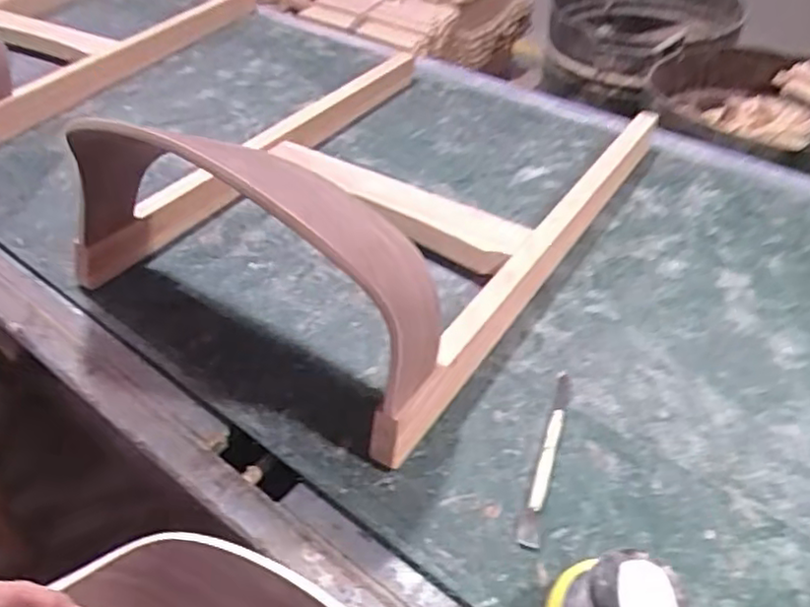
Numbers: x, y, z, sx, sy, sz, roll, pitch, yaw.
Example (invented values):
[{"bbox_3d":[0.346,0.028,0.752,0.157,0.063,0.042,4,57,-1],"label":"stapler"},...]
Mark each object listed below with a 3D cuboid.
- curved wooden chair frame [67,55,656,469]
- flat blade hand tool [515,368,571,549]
[{"bbox_3d":[-0.033,-0.247,0.896,0.560,0.275,0.643,22,46,24],"label":"curved wooden chair frame"},{"bbox_3d":[0.142,0.148,0.686,0.022,0.010,0.205,12,43,14],"label":"flat blade hand tool"}]

